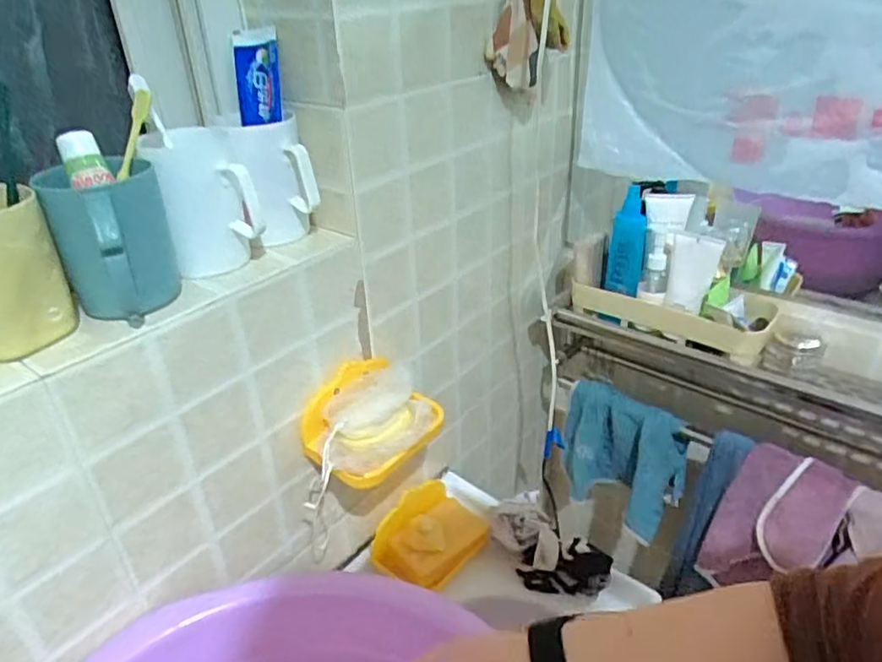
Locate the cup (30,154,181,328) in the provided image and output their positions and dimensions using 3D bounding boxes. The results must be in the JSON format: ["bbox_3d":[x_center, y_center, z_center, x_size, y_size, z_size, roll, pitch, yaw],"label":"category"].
[{"bbox_3d":[-0.249,-0.071,0.485,0.082,0.108,0.108,-19,34,-27],"label":"cup"}]

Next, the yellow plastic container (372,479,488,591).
[{"bbox_3d":[-0.013,0.243,0.769,0.132,0.073,0.093,-27,38,-36],"label":"yellow plastic container"}]

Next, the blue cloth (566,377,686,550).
[{"bbox_3d":[0.262,0.194,0.931,0.178,0.193,0.068,17,35,30],"label":"blue cloth"}]

